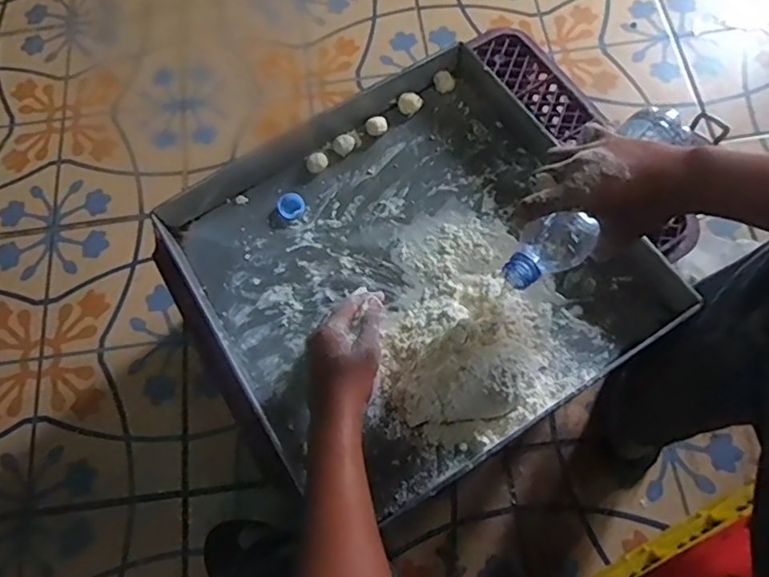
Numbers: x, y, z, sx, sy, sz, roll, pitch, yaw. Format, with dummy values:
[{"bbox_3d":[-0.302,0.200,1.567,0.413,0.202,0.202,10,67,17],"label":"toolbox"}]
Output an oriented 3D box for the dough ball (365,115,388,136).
[{"bbox_3d":[-0.010,-0.217,0.748,0.029,0.015,0.024,-15,69,-4],"label":"dough ball"}]

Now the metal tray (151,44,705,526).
[{"bbox_3d":[0.024,-0.035,0.664,0.465,0.058,0.473,-31,71,-10],"label":"metal tray"}]

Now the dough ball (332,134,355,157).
[{"bbox_3d":[-0.053,-0.190,0.739,0.028,0.021,0.024,-10,68,-3],"label":"dough ball"}]

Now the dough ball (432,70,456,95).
[{"bbox_3d":[0.081,-0.281,0.765,0.029,0.019,0.023,4,69,3],"label":"dough ball"}]

